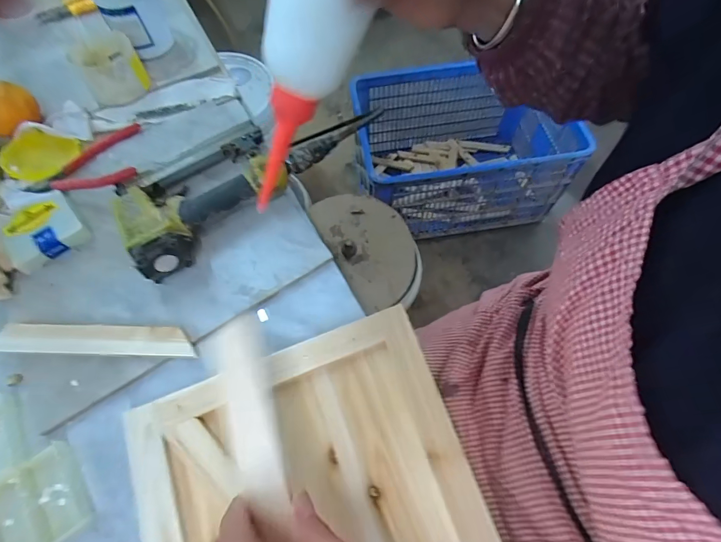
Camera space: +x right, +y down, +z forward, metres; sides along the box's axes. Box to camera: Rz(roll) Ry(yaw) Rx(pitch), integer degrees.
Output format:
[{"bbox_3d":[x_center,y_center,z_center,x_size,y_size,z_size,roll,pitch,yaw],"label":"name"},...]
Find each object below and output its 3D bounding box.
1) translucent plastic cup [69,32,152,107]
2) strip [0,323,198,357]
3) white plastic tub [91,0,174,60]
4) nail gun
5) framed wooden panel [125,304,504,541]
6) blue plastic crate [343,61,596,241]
[{"bbox_3d":[-0.328,-0.265,0.500,0.073,0.058,0.067,0,63,1],"label":"translucent plastic cup"},{"bbox_3d":[-0.247,0.065,0.357,0.186,0.009,0.030,1,63,1],"label":"strip"},{"bbox_3d":[-0.311,-0.354,0.518,0.076,0.106,0.071,0,63,1],"label":"white plastic tub"},{"bbox_3d":[-0.172,-0.088,0.409,0.181,0.054,0.133,-37,68,-17],"label":"nail gun"},{"bbox_3d":[0.001,0.252,0.253,0.247,0.021,0.427,-21,65,-10],"label":"framed wooden panel"},{"bbox_3d":[0.298,-0.368,1.181,0.575,0.307,0.407,-7,63,-3],"label":"blue plastic crate"}]

